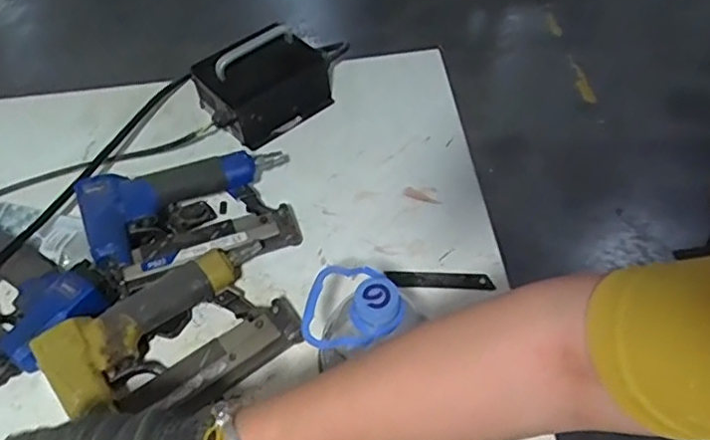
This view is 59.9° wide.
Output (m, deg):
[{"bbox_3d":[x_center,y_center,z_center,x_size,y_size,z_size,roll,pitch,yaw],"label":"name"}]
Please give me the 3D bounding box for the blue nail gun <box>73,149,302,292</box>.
[{"bbox_3d":[-0.162,-0.005,0.611,0.196,0.057,0.133,-15,51,-8],"label":"blue nail gun"}]

